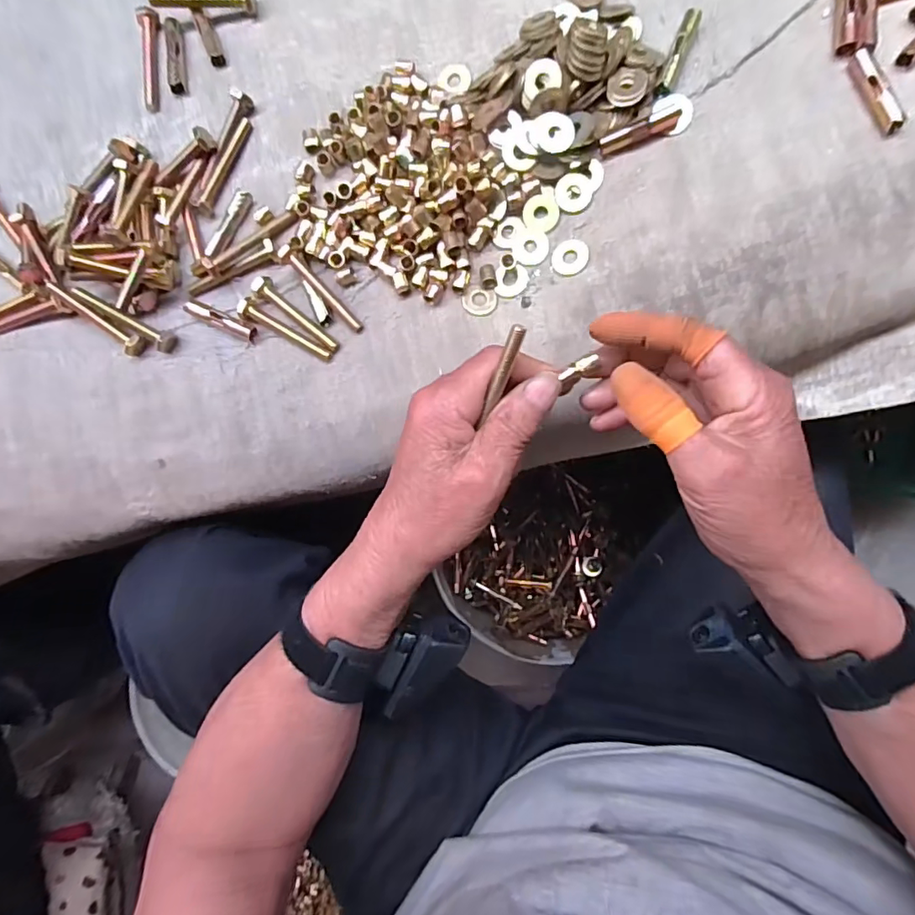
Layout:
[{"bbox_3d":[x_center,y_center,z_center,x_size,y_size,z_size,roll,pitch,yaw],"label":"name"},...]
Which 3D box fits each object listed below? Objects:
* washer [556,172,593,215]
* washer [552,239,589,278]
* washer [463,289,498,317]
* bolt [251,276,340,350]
[{"bbox_3d":[0.068,-0.156,0.305,0.021,0.004,0.022,-1,86,8],"label":"washer"},{"bbox_3d":[0.067,-0.118,0.305,0.021,0.004,0.022,-1,86,8],"label":"washer"},{"bbox_3d":[0.014,-0.094,0.312,0.021,0.004,0.017,12,88,9],"label":"washer"},{"bbox_3d":[-0.101,-0.089,0.323,0.066,0.008,0.012,41,92,9],"label":"bolt"}]

